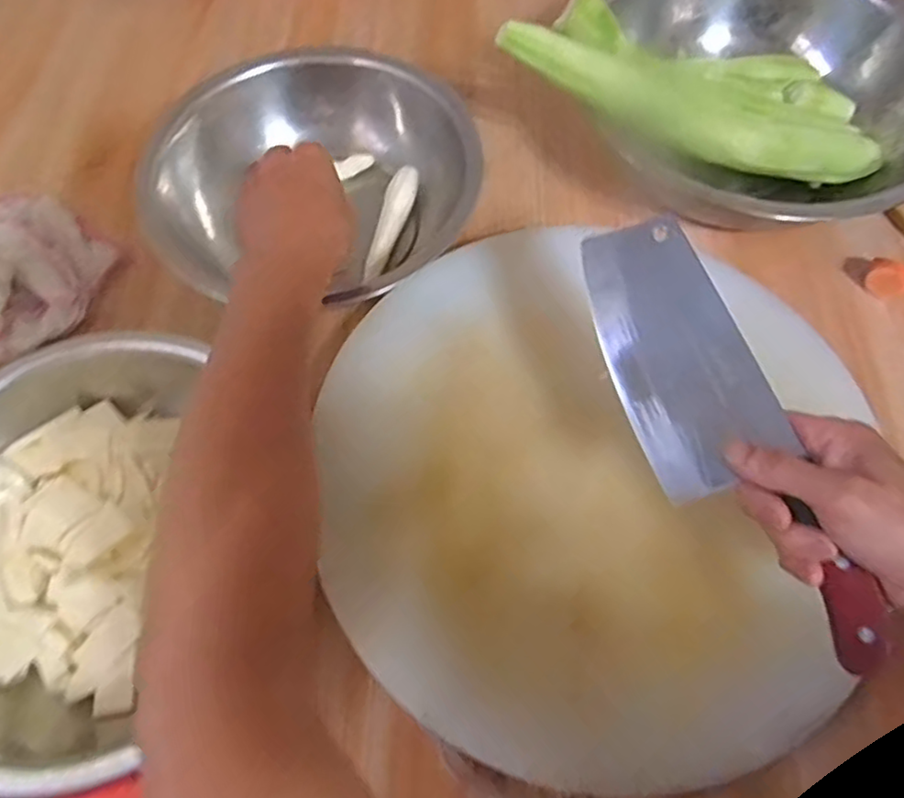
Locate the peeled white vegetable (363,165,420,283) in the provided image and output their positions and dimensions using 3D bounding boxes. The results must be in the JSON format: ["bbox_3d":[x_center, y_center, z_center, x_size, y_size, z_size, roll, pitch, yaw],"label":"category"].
[{"bbox_3d":[-0.058,-0.156,0.574,0.025,0.016,0.122,18,68,8],"label":"peeled white vegetable"}]

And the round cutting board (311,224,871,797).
[{"bbox_3d":[0.093,0.043,0.464,0.357,0.039,0.398,12,67,6],"label":"round cutting board"}]

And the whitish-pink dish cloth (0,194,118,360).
[{"bbox_3d":[-0.381,-0.113,0.543,0.158,0.059,0.147,42,73,17],"label":"whitish-pink dish cloth"}]

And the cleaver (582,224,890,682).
[{"bbox_3d":[0.161,0.020,0.390,0.082,0.022,0.284,-29,72,15],"label":"cleaver"}]

